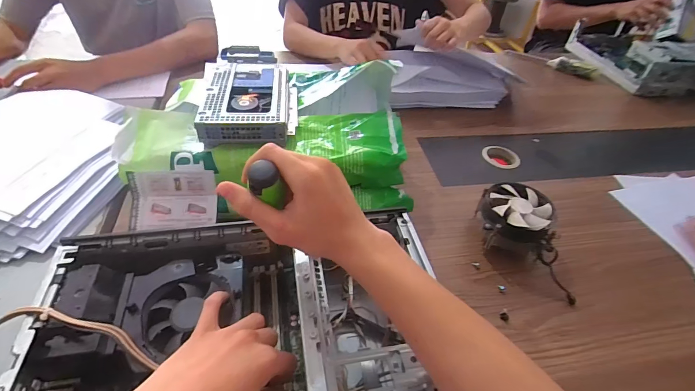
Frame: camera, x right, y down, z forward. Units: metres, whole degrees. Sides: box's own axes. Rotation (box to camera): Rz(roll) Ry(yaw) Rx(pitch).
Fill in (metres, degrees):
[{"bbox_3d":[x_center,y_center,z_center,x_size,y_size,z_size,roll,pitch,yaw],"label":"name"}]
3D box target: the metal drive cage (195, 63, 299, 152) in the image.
[{"bbox_3d":[-0.136,-0.132,0.510,0.127,0.043,0.183,-4,43,-10],"label":"metal drive cage"}]

